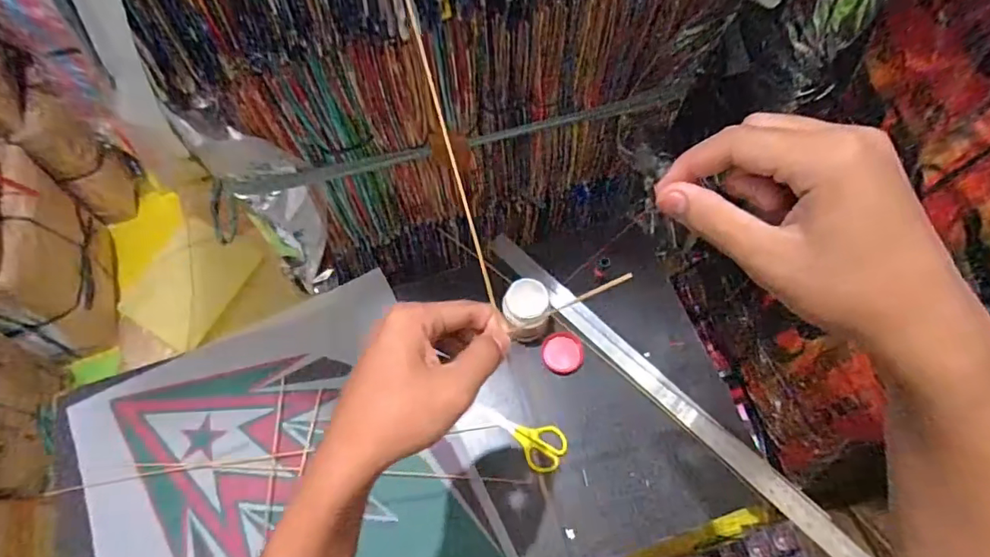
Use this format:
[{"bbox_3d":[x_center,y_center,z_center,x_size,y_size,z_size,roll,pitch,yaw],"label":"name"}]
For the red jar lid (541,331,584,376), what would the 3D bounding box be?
[{"bbox_3d":[0.087,0.095,0.678,0.053,0.010,0.053,0,64,0],"label":"red jar lid"}]

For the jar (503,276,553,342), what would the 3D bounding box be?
[{"bbox_3d":[0.041,0.044,0.659,0.061,0.082,0.055,11,65,5],"label":"jar"}]

